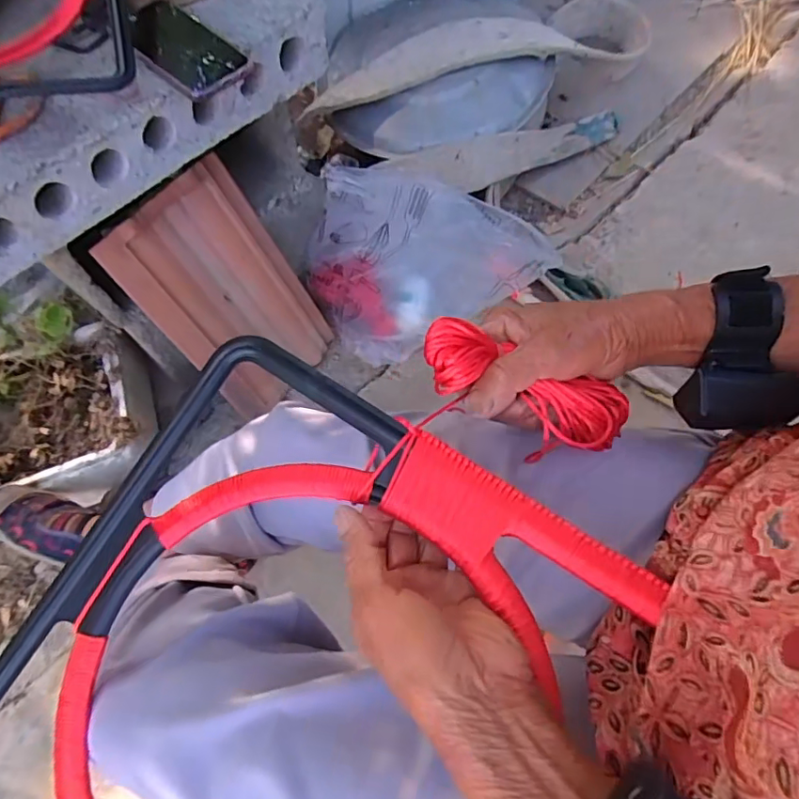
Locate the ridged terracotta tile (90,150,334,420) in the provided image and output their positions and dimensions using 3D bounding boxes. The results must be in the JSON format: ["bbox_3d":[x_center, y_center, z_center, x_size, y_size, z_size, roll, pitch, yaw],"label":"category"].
[{"bbox_3d":[-0.232,-0.146,0.750,0.035,0.325,0.207,14,57,42],"label":"ridged terracotta tile"}]

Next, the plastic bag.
[{"bbox_3d":[0.037,-0.239,0.833,0.343,0.188,0.227,-22,68,-9],"label":"plastic bag"}]

